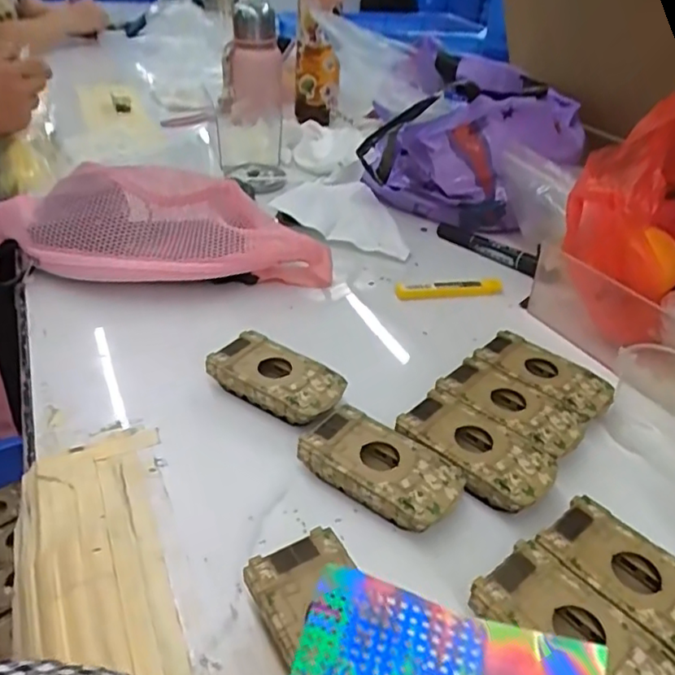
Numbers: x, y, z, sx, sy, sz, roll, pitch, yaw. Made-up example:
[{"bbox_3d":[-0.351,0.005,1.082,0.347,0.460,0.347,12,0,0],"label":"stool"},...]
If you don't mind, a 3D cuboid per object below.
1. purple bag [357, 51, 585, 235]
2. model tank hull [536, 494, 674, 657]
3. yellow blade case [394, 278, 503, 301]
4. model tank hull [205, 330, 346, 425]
[{"bbox_3d":[0.165,-0.244,0.720,0.225,0.143,0.257,11,37,12],"label":"purple bag"},{"bbox_3d":[0.155,0.129,0.309,0.050,0.021,0.095,-25,44,-33],"label":"model tank hull"},{"bbox_3d":[0.108,-0.047,0.568,0.106,0.011,0.013,-6,37,-12],"label":"yellow blade case"},{"bbox_3d":[-0.043,0.033,0.432,0.094,0.029,0.050,22,40,25],"label":"model tank hull"}]

